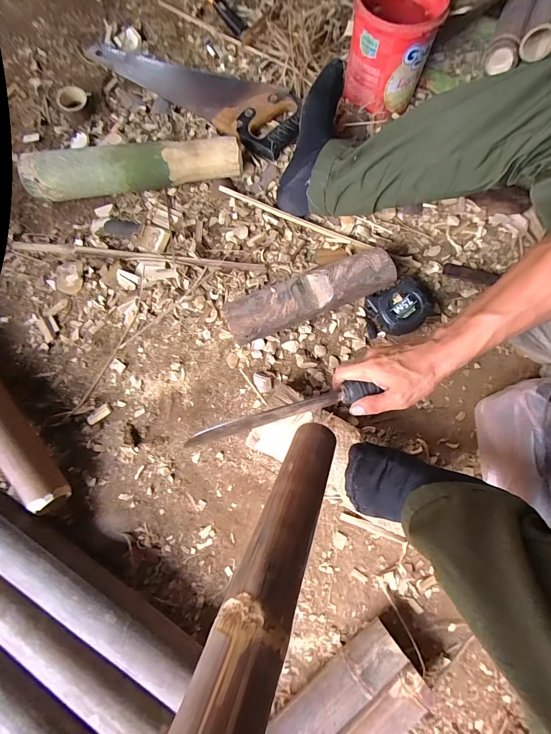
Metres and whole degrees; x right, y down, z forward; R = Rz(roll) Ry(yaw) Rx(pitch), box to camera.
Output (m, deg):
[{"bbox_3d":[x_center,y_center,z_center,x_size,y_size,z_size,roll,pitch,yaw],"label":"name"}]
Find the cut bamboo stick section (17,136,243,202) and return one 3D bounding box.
[{"bbox_3d":[-0.237,-0.338,0.570,0.353,0.073,0.054,-9,79,-3],"label":"cut bamboo stick section"}]

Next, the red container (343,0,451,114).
[{"bbox_3d":[0.197,-0.558,0.571,0.136,0.130,0.164,20,79,3],"label":"red container"}]

